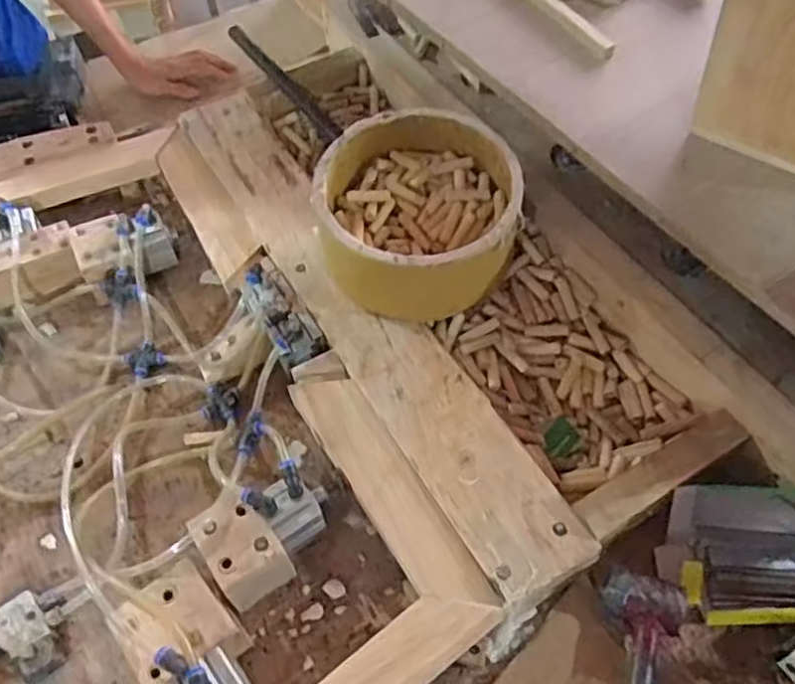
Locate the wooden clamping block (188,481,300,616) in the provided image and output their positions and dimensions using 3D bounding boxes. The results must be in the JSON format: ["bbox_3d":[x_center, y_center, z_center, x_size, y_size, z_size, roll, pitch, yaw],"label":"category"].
[{"bbox_3d":[-0.142,0.195,0.653,0.067,0.072,0.089,-30,59,-16],"label":"wooden clamping block"}]

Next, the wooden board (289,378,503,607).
[{"bbox_3d":[-0.010,0.146,0.696,0.061,0.050,0.283,-29,59,-16],"label":"wooden board"}]

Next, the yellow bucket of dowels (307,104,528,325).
[{"bbox_3d":[0.024,-0.136,0.780,0.207,0.124,0.201,-1,55,2],"label":"yellow bucket of dowels"}]

